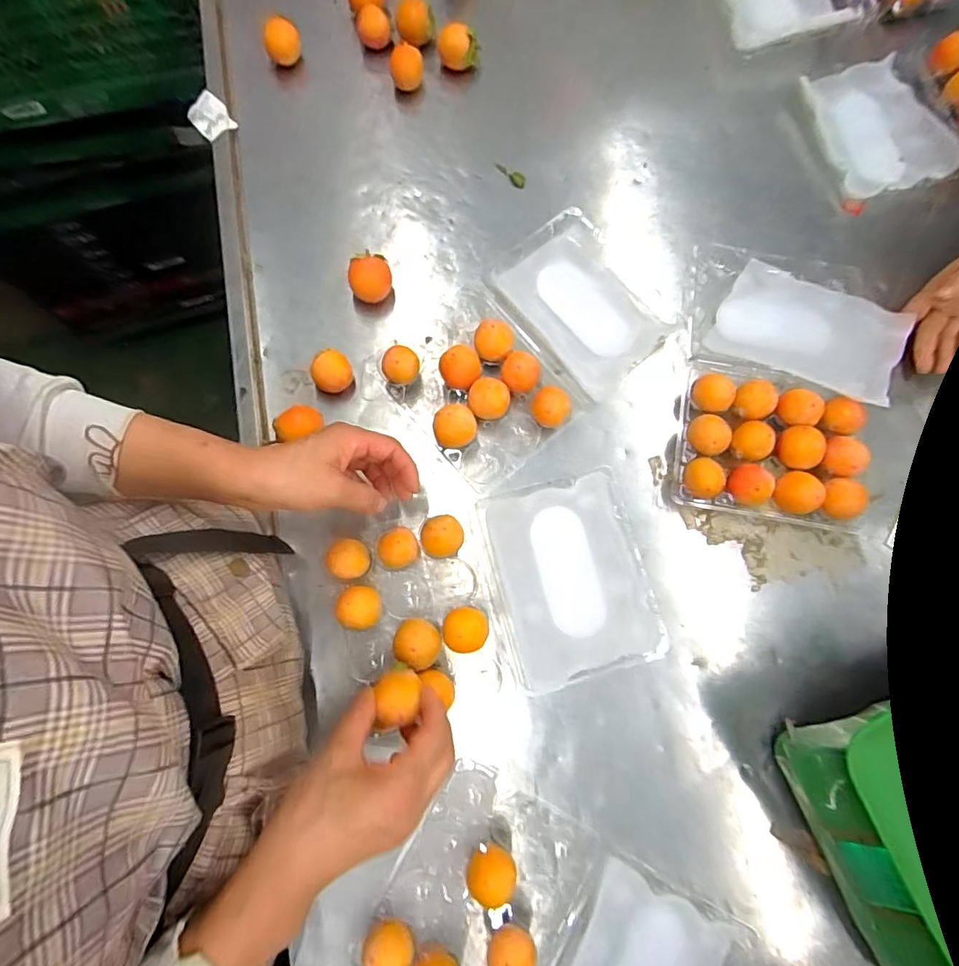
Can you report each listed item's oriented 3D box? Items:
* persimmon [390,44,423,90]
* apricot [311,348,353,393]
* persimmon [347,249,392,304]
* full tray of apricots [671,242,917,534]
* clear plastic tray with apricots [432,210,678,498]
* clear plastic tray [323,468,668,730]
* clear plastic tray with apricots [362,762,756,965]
[{"bbox_3d":[-0.088,-0.499,0.609,0.038,0.031,0.038,-11,80,-4],"label":"persimmon"},{"bbox_3d":[-0.153,-0.114,0.536,0.040,0.038,0.040,0,79,-2],"label":"apricot"},{"bbox_3d":[-0.118,-0.220,0.558,0.046,0.045,0.044,0,79,-2],"label":"persimmon"},{"bbox_3d":[0.324,-0.110,0.538,0.209,0.043,0.305,11,79,0],"label":"full tray of apricots"},{"bbox_3d":[0.055,-0.149,0.540,0.291,0.052,0.186,-42,83,-8],"label":"clear plastic tray with apricots"},{"bbox_3d":[0.019,0.107,0.494,0.283,0.069,0.188,-12,78,-3],"label":"clear plastic tray"},{"bbox_3d":[0.063,0.398,0.429,0.290,0.044,0.183,30,80,4],"label":"clear plastic tray with apricots"}]

